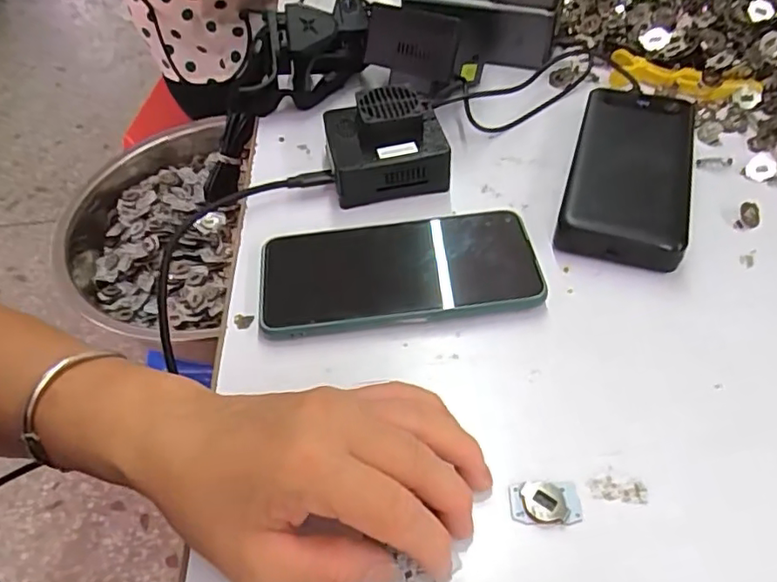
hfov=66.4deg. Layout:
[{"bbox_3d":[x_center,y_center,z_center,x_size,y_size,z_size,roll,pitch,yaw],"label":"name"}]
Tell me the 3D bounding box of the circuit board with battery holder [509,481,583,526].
[{"bbox_3d":[0.070,0.094,0.264,0.030,0.005,0.018,-2,49,2],"label":"circuit board with battery holder"}]

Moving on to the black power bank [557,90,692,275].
[{"bbox_3d":[0.159,-0.081,0.392,0.071,0.032,0.155,13,51,15],"label":"black power bank"}]

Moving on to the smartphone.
[{"bbox_3d":[0.006,-0.011,0.353,0.160,0.016,0.075,-7,49,-2],"label":"smartphone"}]

